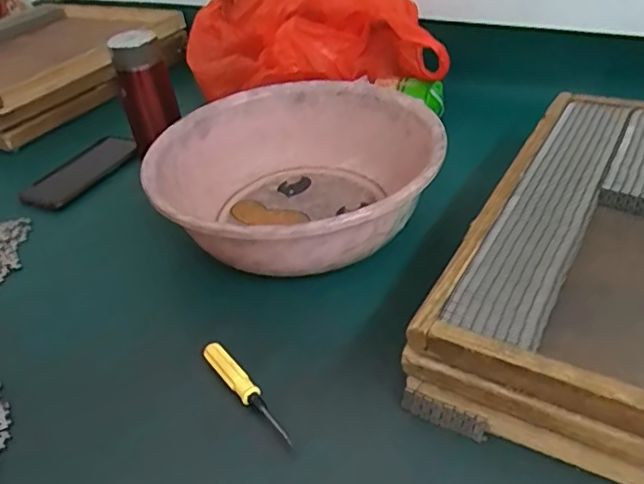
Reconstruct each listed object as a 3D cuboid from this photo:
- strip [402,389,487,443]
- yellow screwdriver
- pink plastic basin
[{"bbox_3d":[0.087,0.123,0.412,0.061,0.017,0.005,16,7,26],"label":"strip"},{"bbox_3d":[-0.059,0.114,0.445,0.016,0.020,0.112,-29,42,-28],"label":"yellow screwdriver"},{"bbox_3d":[-0.025,-0.061,0.610,0.285,0.106,0.282,-4,36,3],"label":"pink plastic basin"}]

